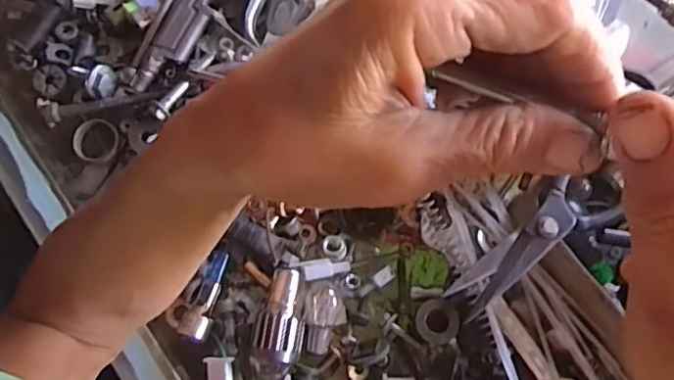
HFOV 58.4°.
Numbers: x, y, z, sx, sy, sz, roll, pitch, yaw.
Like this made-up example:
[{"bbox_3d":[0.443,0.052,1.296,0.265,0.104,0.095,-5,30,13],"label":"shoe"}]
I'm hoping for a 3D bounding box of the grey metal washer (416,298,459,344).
[{"bbox_3d":[0.063,0.082,0.374,0.027,0.006,0.026,0,77,0],"label":"grey metal washer"}]

